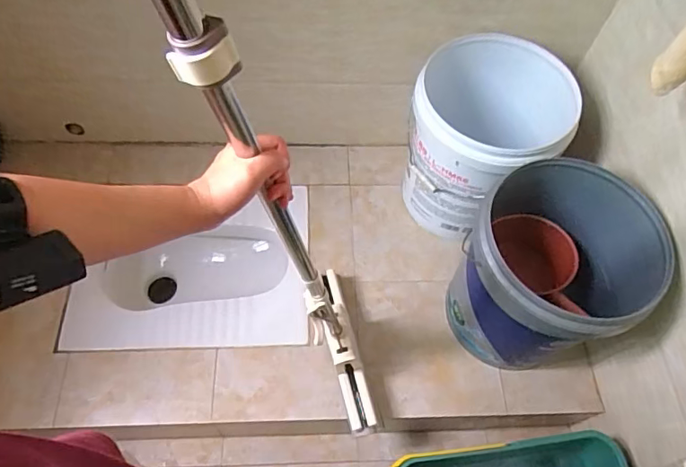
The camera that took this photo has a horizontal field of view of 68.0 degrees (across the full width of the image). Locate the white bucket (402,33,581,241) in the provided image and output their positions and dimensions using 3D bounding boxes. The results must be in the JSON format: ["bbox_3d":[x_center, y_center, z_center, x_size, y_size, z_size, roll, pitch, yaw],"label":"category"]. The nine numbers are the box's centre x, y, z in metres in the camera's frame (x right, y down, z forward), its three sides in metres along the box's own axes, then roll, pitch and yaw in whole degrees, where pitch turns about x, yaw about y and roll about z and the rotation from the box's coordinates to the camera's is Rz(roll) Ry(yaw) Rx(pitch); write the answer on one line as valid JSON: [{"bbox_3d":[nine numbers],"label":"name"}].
[{"bbox_3d":[0.299,-0.216,1.097,0.295,0.332,0.328,27,63,12],"label":"white bucket"}]

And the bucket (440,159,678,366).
[{"bbox_3d":[0.364,0.075,0.963,0.273,0.347,0.291,1,61,-2],"label":"bucket"}]

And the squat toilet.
[{"bbox_3d":[-0.329,0.115,1.190,0.485,0.217,0.357,-1,61,-3],"label":"squat toilet"}]

